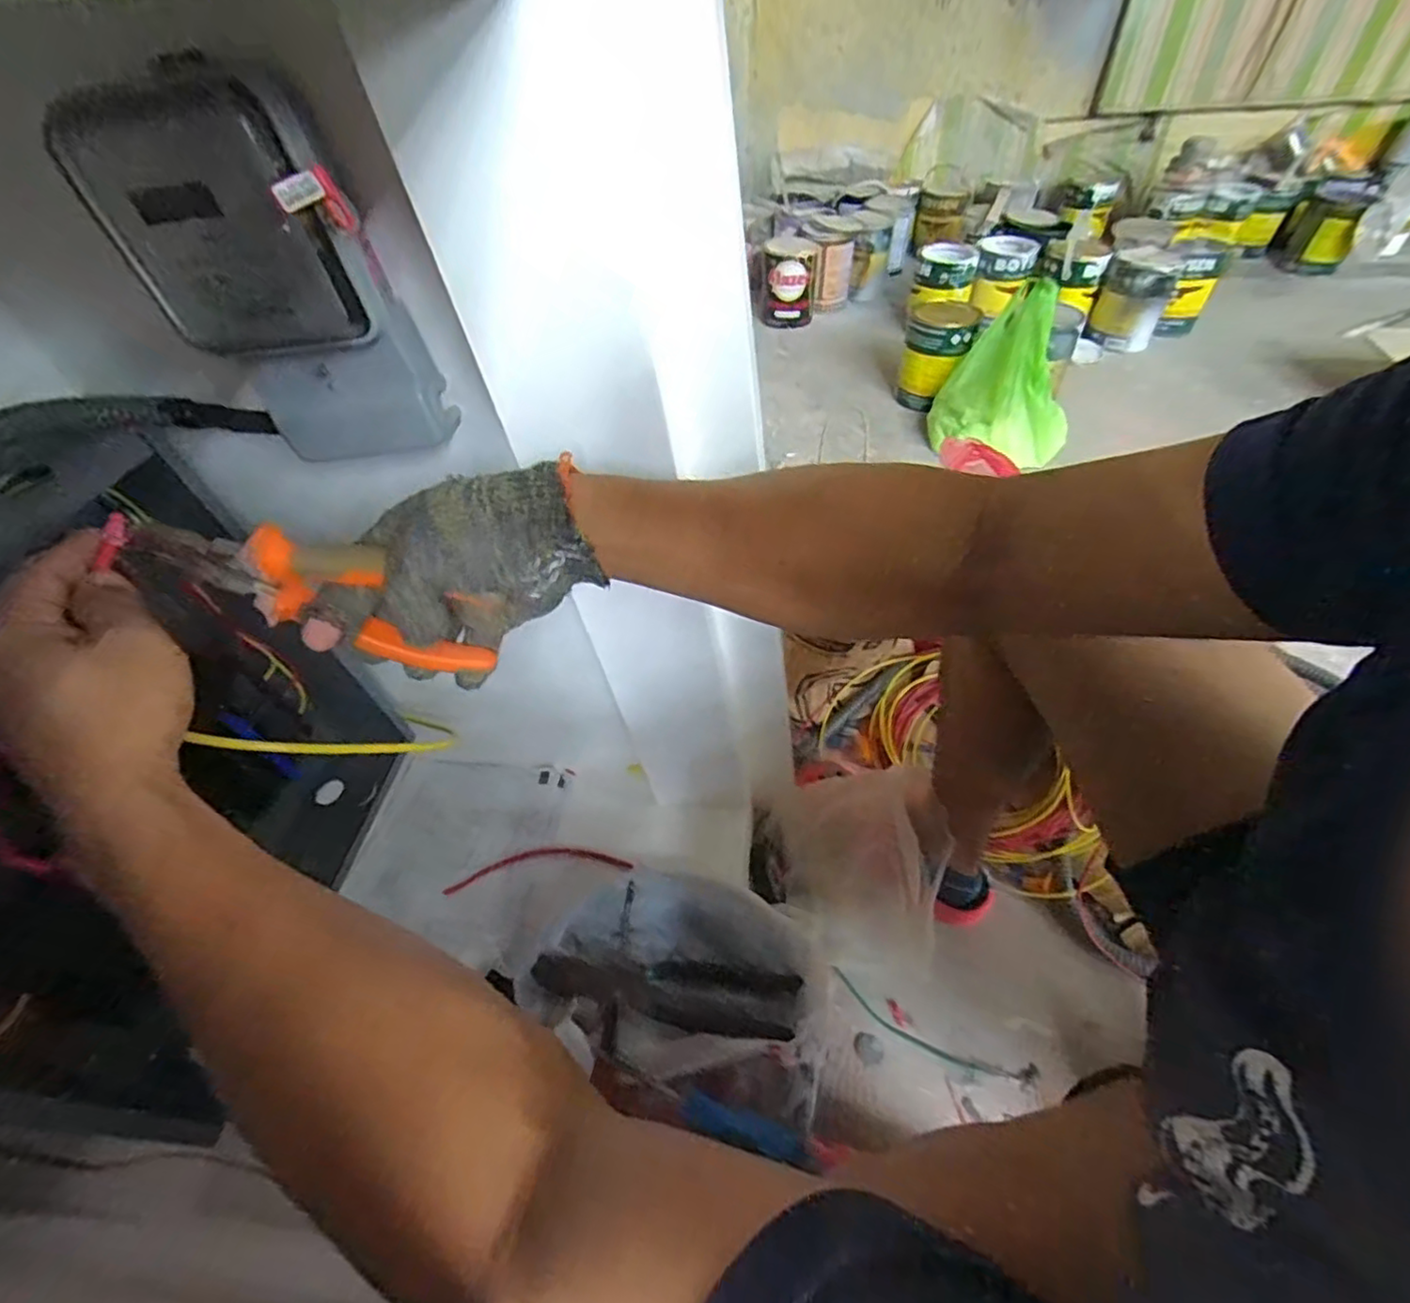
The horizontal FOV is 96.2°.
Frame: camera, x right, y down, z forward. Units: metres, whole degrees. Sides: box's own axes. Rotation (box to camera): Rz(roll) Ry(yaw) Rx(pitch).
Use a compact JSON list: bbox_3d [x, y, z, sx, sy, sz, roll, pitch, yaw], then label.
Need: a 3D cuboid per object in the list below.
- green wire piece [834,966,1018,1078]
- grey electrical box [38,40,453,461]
[{"bbox_3d":[0.222,0.400,0.667,0.197,0.010,0.027,23,62,20],"label":"green wire piece"},{"bbox_3d":[-0.242,-0.204,0.367,0.132,0.190,0.058,0,47,4],"label":"grey electrical box"}]

